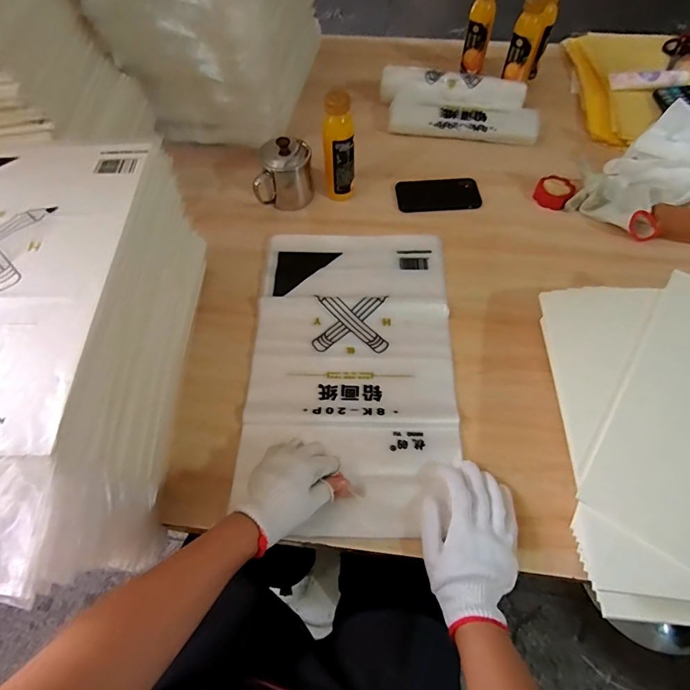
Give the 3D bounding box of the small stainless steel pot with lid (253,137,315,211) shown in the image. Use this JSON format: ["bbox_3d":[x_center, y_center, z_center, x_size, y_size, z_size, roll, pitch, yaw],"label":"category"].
[{"bbox_3d":[-0.110,-0.311,0.746,0.099,0.108,0.098,-1,60,1],"label":"small stainless steel pot with lid"}]

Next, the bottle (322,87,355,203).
[{"bbox_3d":[-0.011,-0.328,0.716,0.052,0.166,0.047,-2,60,0],"label":"bottle"}]

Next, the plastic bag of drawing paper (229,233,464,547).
[{"bbox_3d":[0.011,0.020,0.593,0.277,0.021,0.466,2,61,3],"label":"plastic bag of drawing paper"}]

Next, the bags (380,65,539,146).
[{"bbox_3d":[0.224,-0.476,0.846,0.314,0.048,0.158,8,60,6],"label":"bags"}]

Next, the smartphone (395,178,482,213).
[{"bbox_3d":[0.172,-0.278,0.780,0.150,0.006,0.084,-4,60,-1],"label":"smartphone"}]

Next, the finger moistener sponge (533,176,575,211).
[{"bbox_3d":[0.379,-0.277,0.767,0.062,0.025,0.062,24,63,15],"label":"finger moistener sponge"}]

